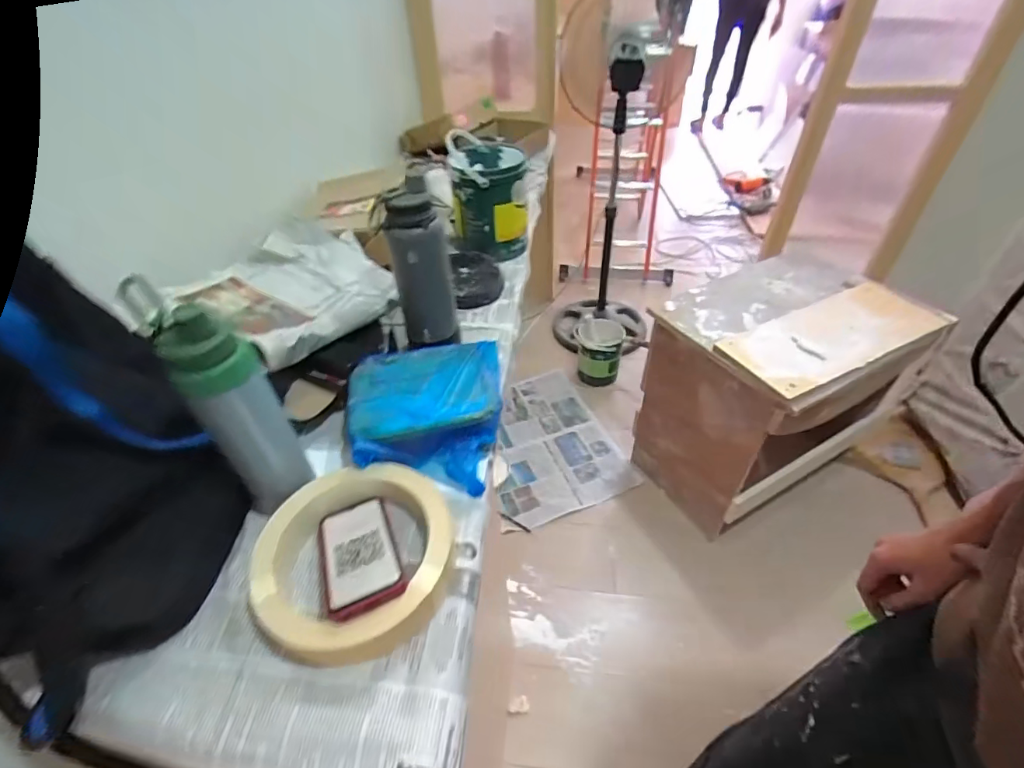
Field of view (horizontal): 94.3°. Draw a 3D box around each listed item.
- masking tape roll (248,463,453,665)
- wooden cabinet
[{"bbox_3d":[-0.174,0.189,0.532,0.205,0.054,0.213,-2,43,1],"label":"masking tape roll"},{"bbox_3d":[0.747,0.024,1.406,0.630,0.602,0.435,-22,46,-20],"label":"wooden cabinet"}]

